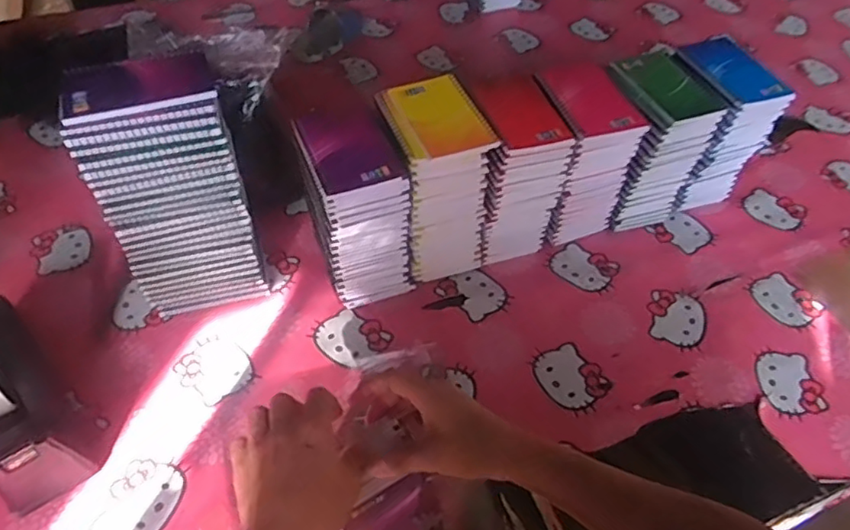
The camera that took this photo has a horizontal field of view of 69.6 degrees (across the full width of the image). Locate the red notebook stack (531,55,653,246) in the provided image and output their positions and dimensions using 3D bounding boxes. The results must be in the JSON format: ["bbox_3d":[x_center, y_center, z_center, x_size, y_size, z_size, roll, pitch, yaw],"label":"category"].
[{"bbox_3d":[0.195,-0.136,0.795,0.100,0.205,0.120,-14,53,-14],"label":"red notebook stack"}]

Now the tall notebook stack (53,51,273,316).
[{"bbox_3d":[-0.268,-0.072,0.674,0.138,0.291,0.095,-13,53,-12],"label":"tall notebook stack"}]

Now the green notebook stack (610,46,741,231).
[{"bbox_3d":[0.290,-0.159,0.821,0.111,0.194,0.131,-14,53,-14],"label":"green notebook stack"}]

